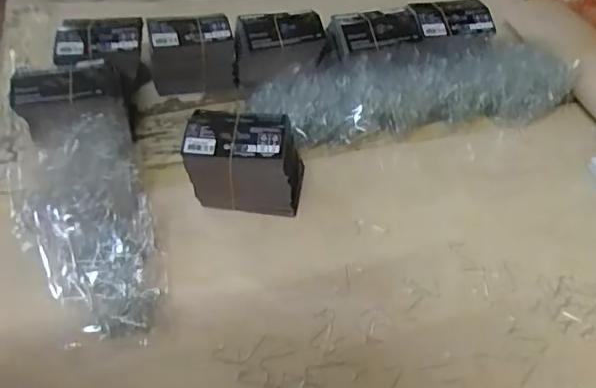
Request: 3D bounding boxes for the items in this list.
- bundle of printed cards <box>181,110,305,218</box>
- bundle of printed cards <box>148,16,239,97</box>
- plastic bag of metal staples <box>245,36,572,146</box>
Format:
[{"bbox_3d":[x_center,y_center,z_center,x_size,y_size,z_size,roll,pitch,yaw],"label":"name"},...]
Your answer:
[{"bbox_3d":[-0.056,-0.034,0.592,0.116,0.077,0.093,5,48,3],"label":"bundle of printed cards"},{"bbox_3d":[-0.136,-0.176,0.716,0.106,0.082,0.064,-9,49,-10],"label":"bundle of printed cards"},{"bbox_3d":[0.140,-0.131,0.697,0.385,0.065,0.119,-9,49,-10],"label":"plastic bag of metal staples"}]

